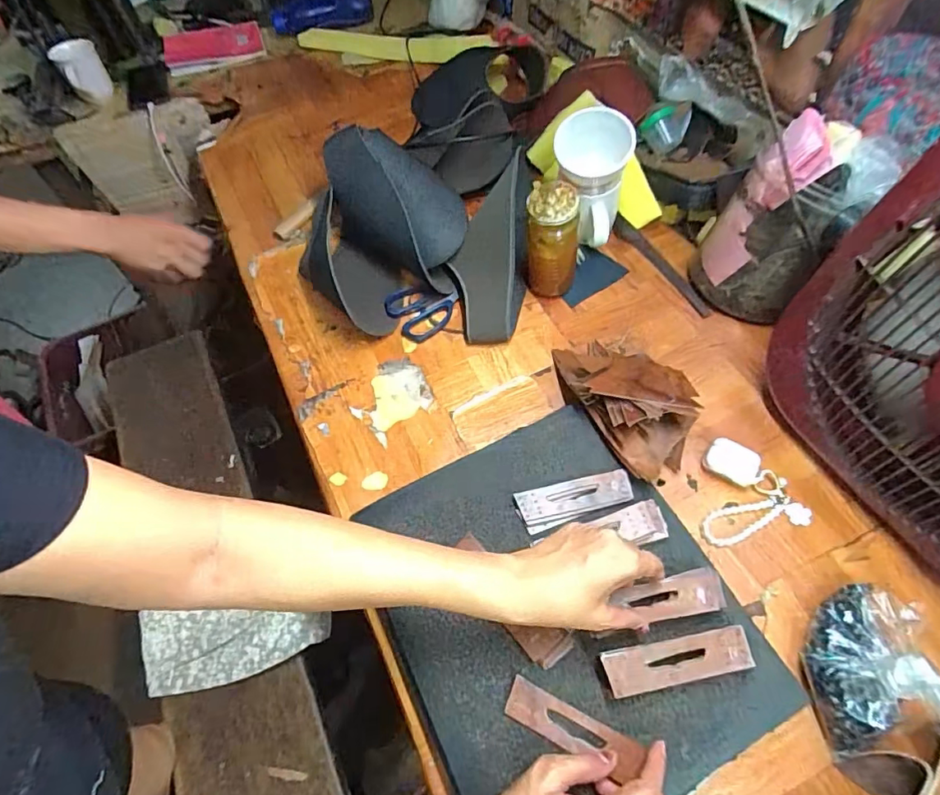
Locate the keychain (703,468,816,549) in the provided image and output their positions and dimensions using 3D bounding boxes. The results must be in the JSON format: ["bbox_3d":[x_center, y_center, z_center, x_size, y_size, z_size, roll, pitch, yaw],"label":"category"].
[{"bbox_3d":[0.289,0.122,0.521,0.106,0.010,0.057,-28,61,-13],"label":"keychain"}]

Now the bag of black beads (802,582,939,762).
[{"bbox_3d":[0.340,0.224,0.425,0.106,0.065,0.136,-3,59,2],"label":"bag of black beads"}]

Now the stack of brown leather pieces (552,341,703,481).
[{"bbox_3d":[0.175,-0.011,0.571,0.121,0.072,0.194,-26,61,-11],"label":"stack of brown leather pieces"}]

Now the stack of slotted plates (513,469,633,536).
[{"bbox_3d":[0.105,0.102,0.519,0.114,0.004,0.040,-16,60,-2],"label":"stack of slotted plates"}]

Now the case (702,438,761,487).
[{"bbox_3d":[0.278,0.068,0.546,0.052,0.019,0.038,25,63,18],"label":"case"}]

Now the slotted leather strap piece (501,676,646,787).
[{"bbox_3d":[0.083,0.271,0.421,0.108,0.011,0.033,16,61,21],"label":"slotted leather strap piece"}]

